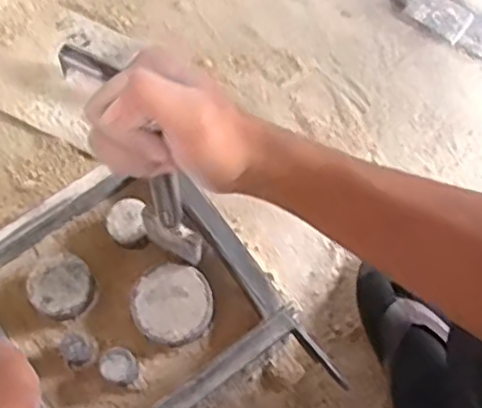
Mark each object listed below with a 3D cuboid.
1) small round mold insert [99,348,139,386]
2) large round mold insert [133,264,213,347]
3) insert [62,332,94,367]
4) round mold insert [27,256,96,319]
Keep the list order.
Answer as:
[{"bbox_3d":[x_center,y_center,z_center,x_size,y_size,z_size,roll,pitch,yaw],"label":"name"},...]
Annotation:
[{"bbox_3d":[-0.109,0.148,0.590,0.029,0.031,0.032,-38,72,-18],"label":"small round mold insert"},{"bbox_3d":[-0.063,0.097,0.615,0.072,0.036,0.070,1,65,-2],"label":"large round mold insert"},{"bbox_3d":[-0.149,0.133,0.595,0.025,0.040,0.029,29,67,11],"label":"insert"},{"bbox_3d":[-0.168,0.080,0.615,0.055,0.039,0.058,1,65,-2],"label":"round mold insert"}]

